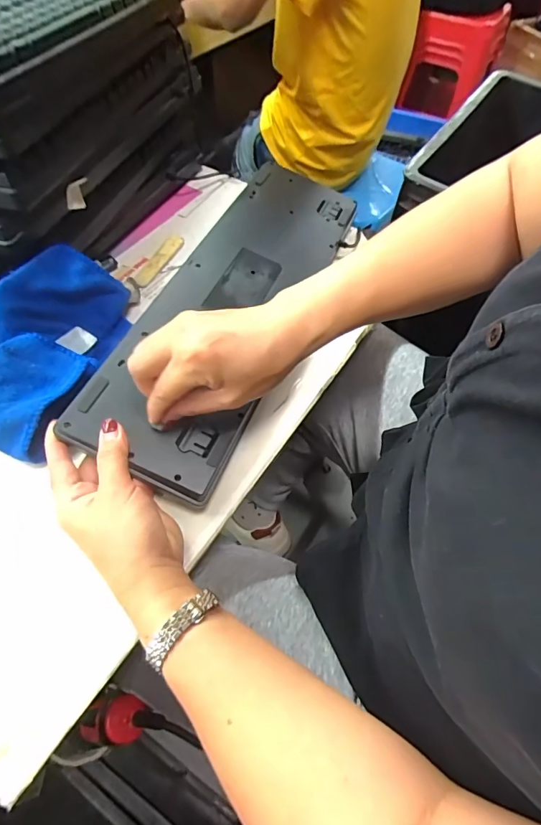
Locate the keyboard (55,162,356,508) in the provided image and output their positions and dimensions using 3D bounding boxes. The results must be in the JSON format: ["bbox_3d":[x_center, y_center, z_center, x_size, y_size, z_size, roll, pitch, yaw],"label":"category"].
[{"bbox_3d":[-0.033,-0.125,0.445,0.135,0.030,0.437,19,60,8],"label":"keyboard"}]

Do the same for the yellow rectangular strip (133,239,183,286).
[{"bbox_3d":[-0.136,-0.184,0.523,0.021,0.004,0.090,25,63,8],"label":"yellow rectangular strip"}]

